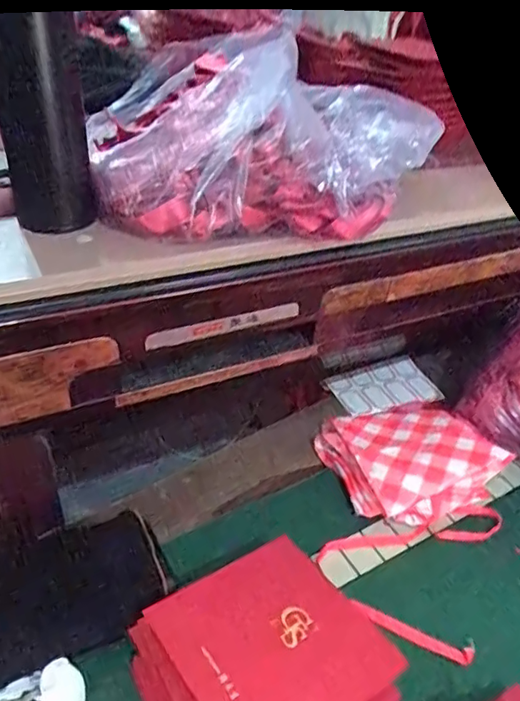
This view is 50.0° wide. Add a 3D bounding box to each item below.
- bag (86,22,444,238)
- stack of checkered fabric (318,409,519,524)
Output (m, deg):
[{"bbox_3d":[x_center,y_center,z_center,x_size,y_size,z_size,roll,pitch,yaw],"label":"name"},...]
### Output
[{"bbox_3d":[0.013,-0.176,0.471,0.313,0.121,0.131,-12,39,-22],"label":"bag"},{"bbox_3d":[0.156,0.110,0.605,0.151,0.060,0.149,-12,39,-22],"label":"stack of checkered fabric"}]

